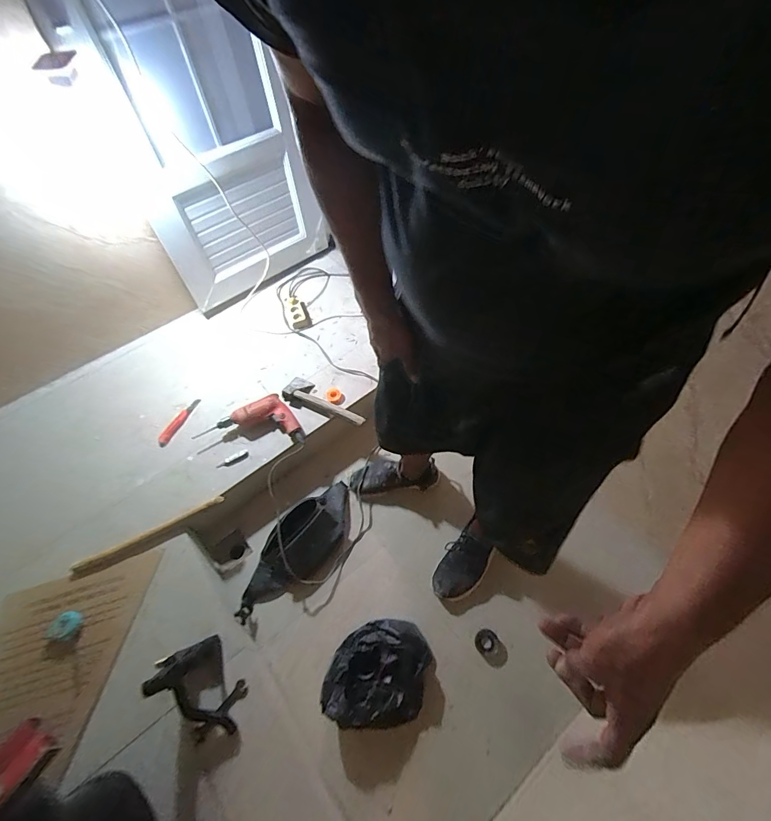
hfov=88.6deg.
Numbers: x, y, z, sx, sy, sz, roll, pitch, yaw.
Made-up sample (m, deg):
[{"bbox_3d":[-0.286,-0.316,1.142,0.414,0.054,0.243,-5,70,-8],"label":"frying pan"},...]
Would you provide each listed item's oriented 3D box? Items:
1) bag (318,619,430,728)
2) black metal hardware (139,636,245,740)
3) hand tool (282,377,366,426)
[{"bbox_3d":[-0.018,0.648,0.987,0.231,0.087,0.236,13,58,12],"label":"bag"},{"bbox_3d":[-0.414,0.609,0.864,0.126,0.163,0.200,-35,62,-17],"label":"black metal hardware"},{"bbox_3d":[-0.200,-0.038,1.326,0.319,0.038,0.100,21,62,17],"label":"hand tool"}]

